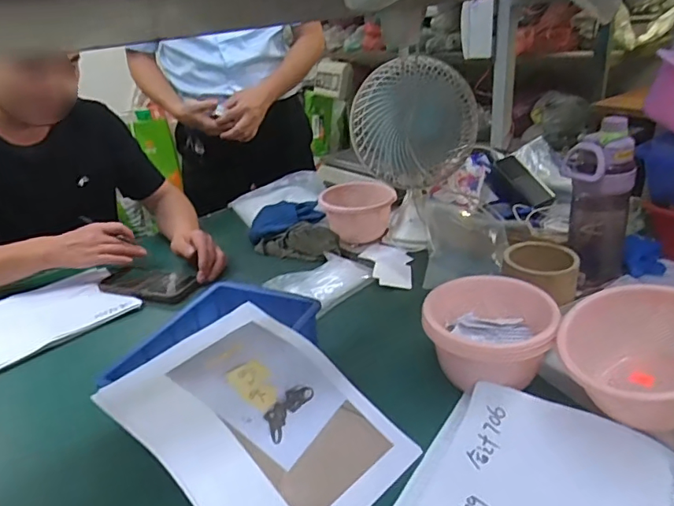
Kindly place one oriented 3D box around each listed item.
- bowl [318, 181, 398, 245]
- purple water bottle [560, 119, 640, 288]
[{"bbox_3d":[0.043,-0.082,1.028,0.146,0.075,0.141,-6,26,0],"label":"bowl"},{"bbox_3d":[0.374,-0.055,0.743,0.094,0.244,0.077,9,30,27],"label":"purple water bottle"}]

